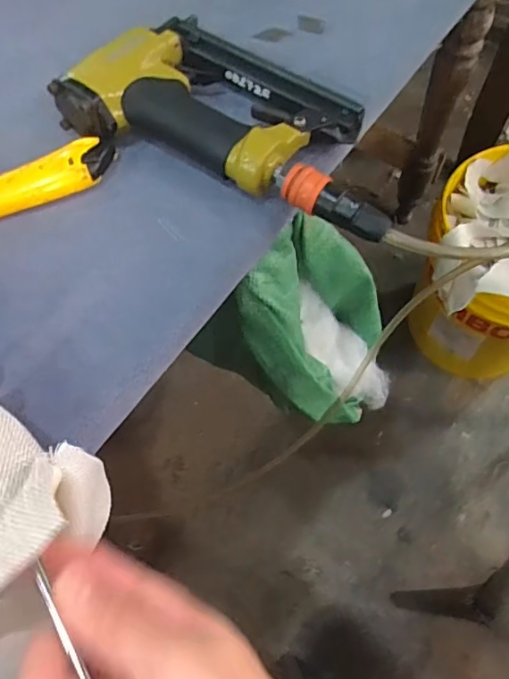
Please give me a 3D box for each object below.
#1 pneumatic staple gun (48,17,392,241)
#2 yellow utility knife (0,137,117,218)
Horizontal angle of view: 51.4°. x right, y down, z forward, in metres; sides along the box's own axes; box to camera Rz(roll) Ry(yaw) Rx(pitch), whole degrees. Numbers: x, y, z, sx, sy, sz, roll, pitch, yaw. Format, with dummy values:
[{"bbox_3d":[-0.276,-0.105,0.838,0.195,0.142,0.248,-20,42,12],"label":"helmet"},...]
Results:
[{"bbox_3d":[-0.007,-0.166,0.389,0.258,0.048,0.126,24,67,13],"label":"pneumatic staple gun"},{"bbox_3d":[-0.175,-0.104,0.375,0.157,0.021,0.031,-23,66,-9],"label":"yellow utility knife"}]

